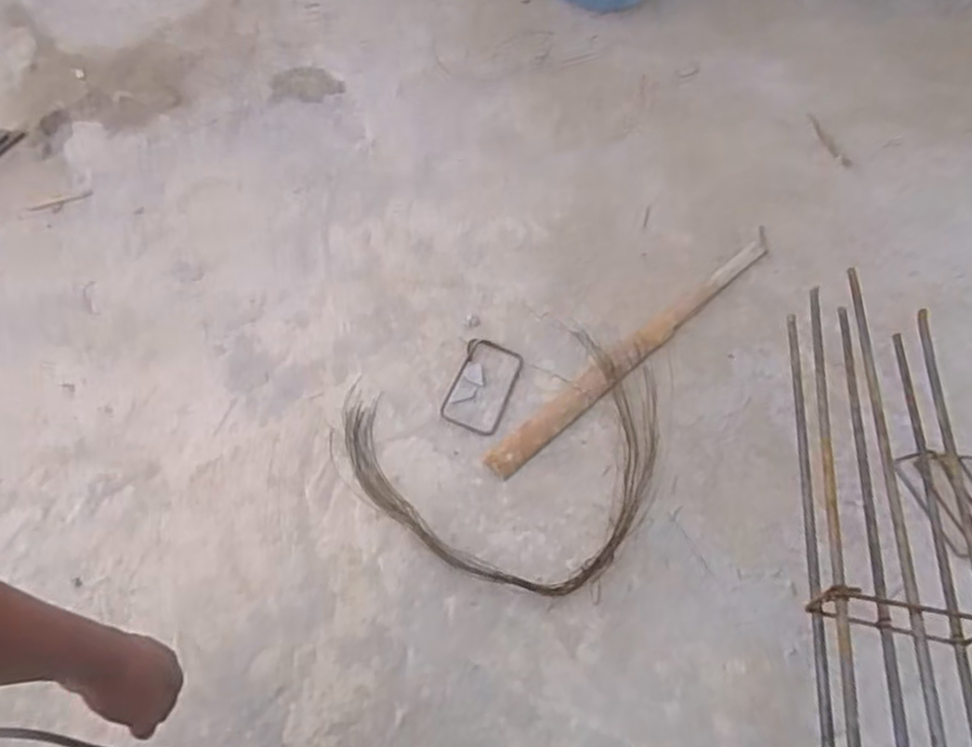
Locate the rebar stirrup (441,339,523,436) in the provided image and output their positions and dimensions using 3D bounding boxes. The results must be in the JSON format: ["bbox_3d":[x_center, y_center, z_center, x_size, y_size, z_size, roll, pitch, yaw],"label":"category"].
[{"bbox_3d":[-0.003,0.018,1.030,0.090,0.013,0.158,16,53,9],"label":"rebar stirrup"}]

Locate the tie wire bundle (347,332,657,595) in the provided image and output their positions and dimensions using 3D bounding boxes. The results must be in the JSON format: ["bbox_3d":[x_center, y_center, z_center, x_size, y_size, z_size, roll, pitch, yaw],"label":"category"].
[{"bbox_3d":[0.059,0.117,0.947,0.436,0.017,0.360,-17,55,-16],"label":"tie wire bundle"}]

